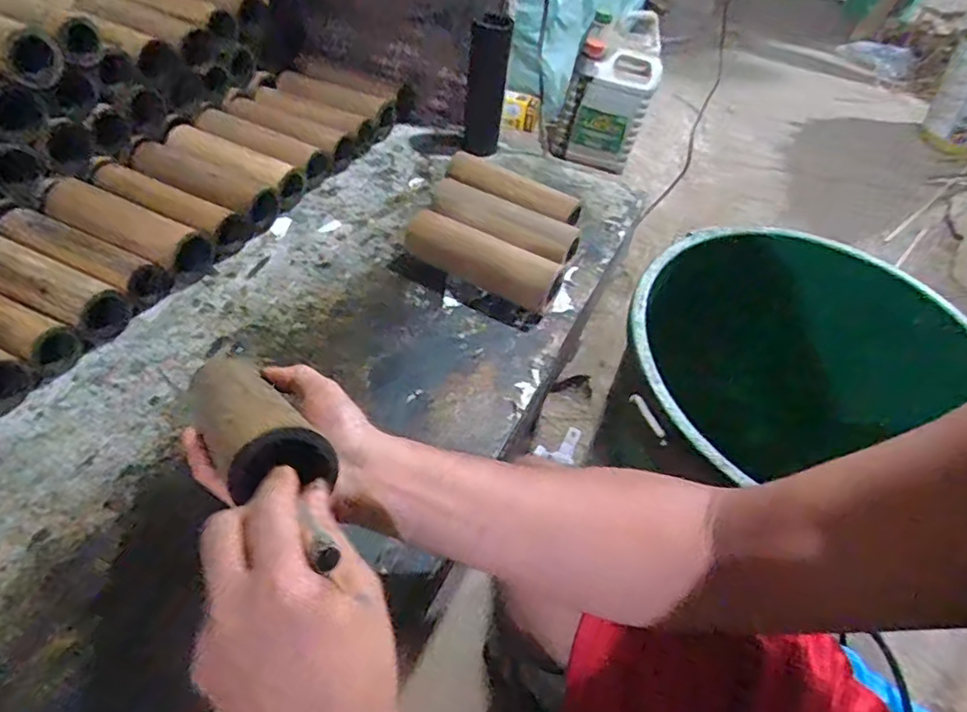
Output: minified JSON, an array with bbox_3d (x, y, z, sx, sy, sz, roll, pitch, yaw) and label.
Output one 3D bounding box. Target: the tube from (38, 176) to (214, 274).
[{"bbox_3d":[-0.387,-0.134,0.624,0.192,0.045,0.062,21,48,12],"label":"tube"}]

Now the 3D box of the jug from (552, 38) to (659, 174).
[{"bbox_3d":[0.254,-0.529,1.236,0.189,0.221,0.098,13,47,9],"label":"jug"}]

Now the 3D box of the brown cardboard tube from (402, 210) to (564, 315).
[{"bbox_3d":[0.001,-0.106,0.649,0.174,0.053,0.049,22,48,13],"label":"brown cardboard tube"}]

